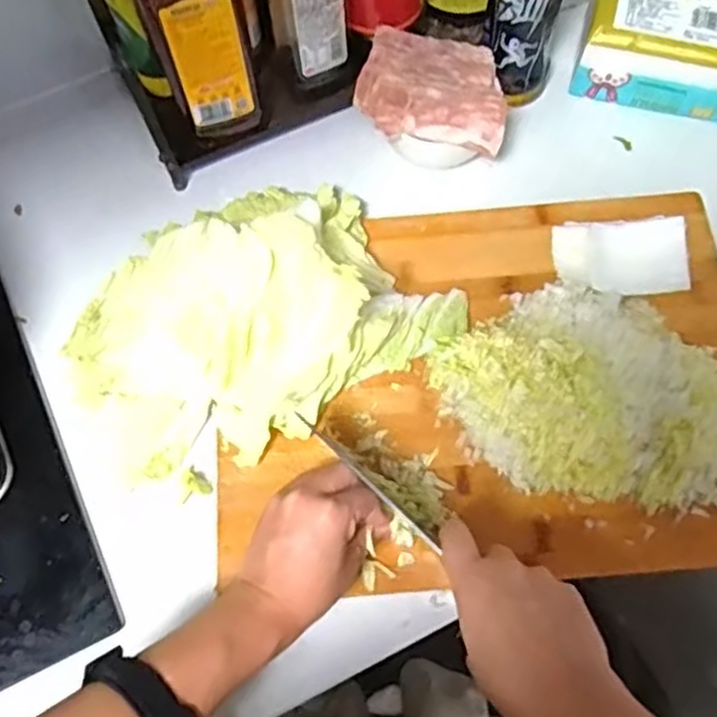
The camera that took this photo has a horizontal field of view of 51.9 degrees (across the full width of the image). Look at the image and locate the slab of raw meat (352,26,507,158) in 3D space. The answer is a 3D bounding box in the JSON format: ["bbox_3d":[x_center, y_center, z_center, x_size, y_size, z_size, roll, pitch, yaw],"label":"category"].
[{"bbox_3d":[0.063,-0.231,0.613,0.118,0.040,0.109,6,68,4],"label":"slab of raw meat"}]

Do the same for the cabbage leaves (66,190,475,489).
[{"bbox_3d":[-0.087,-0.037,0.558,0.278,0.084,0.196,-34,70,-11],"label":"cabbage leaves"}]

